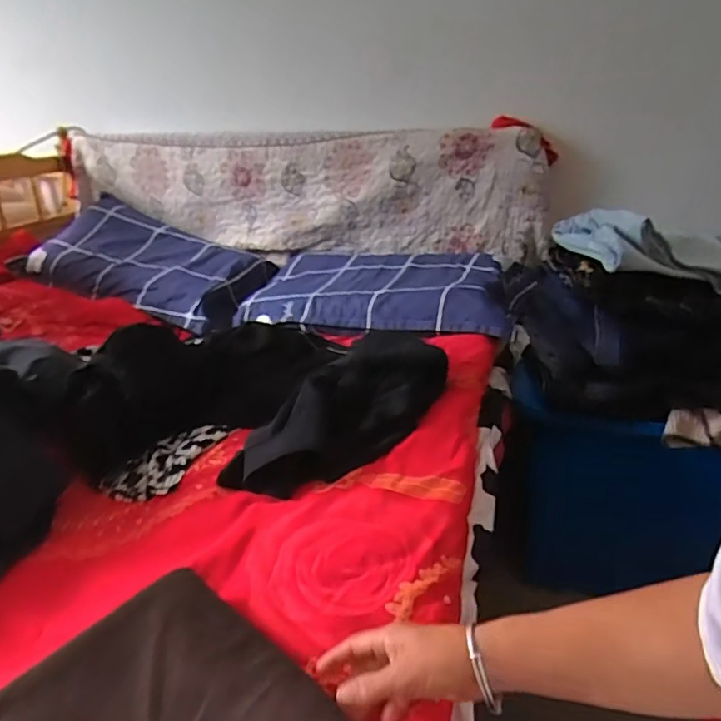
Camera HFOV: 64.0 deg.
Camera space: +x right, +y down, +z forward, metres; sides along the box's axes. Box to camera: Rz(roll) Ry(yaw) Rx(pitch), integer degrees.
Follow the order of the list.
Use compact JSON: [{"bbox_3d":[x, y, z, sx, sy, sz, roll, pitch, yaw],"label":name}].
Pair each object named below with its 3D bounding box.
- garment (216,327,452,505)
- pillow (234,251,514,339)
[{"bbox_3d":[-0.016,0.064,0.873,0.193,0.088,0.384,13,28,30],"label":"garment"},{"bbox_3d":[0.040,-0.173,1.348,0.616,0.101,0.381,6,25,17],"label":"pillow"}]

